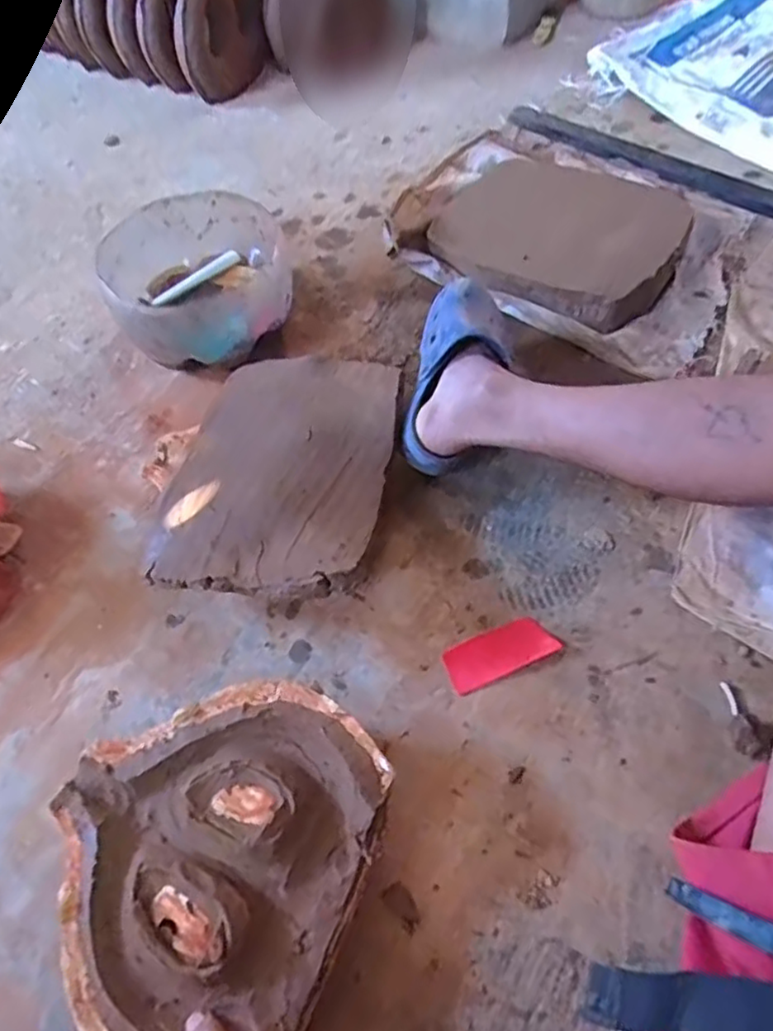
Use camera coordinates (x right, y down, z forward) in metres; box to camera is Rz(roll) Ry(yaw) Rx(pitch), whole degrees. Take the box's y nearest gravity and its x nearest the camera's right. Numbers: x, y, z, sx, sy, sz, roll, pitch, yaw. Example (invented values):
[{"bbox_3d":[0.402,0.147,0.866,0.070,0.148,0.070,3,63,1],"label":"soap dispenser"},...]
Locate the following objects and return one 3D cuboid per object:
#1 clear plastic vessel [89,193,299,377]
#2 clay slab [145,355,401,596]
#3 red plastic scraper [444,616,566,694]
[{"bbox_3d":[-0.248,-0.303,0.871,0.227,0.120,0.240,-16,58,-7],"label":"clear plastic vessel"},{"bbox_3d":[-0.113,-0.055,0.688,0.221,0.024,0.298,4,58,8],"label":"clay slab"},{"bbox_3d":[0.112,0.133,0.633,0.109,0.004,0.047,-21,59,-10],"label":"red plastic scraper"}]

